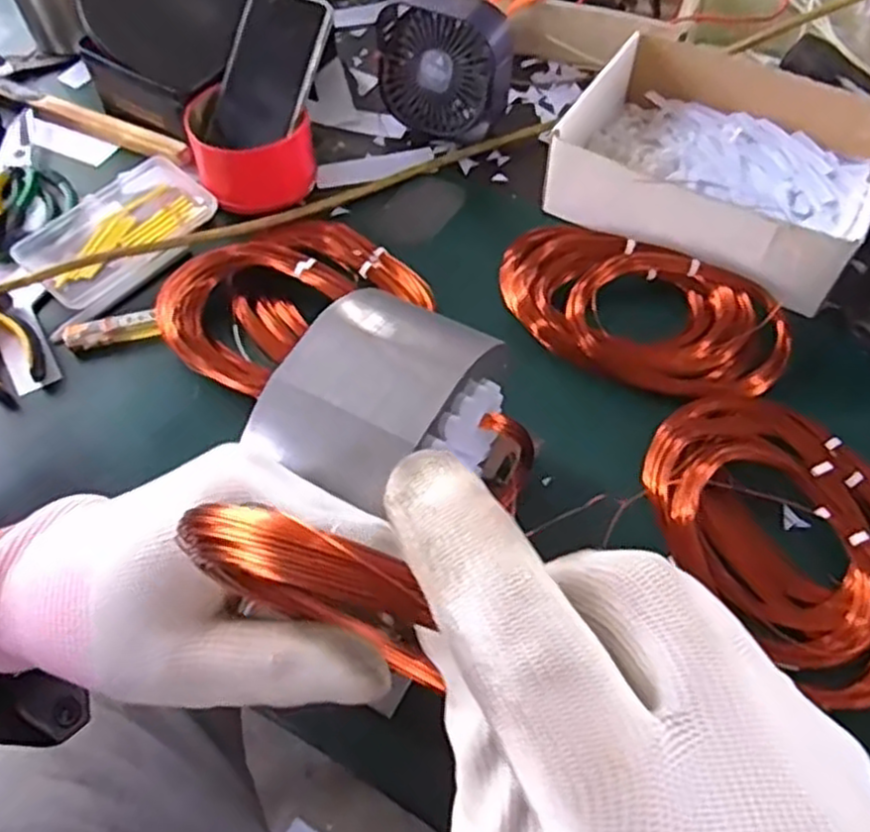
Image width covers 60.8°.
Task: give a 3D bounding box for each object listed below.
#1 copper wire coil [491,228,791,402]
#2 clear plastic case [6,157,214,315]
[{"bbox_3d":[0.151,-0.083,0.569,0.228,0.049,0.112,32,65,19],"label":"copper wire coil"},{"bbox_3d":[-0.266,-0.158,0.628,0.095,0.021,0.155,38,67,22],"label":"clear plastic case"}]

